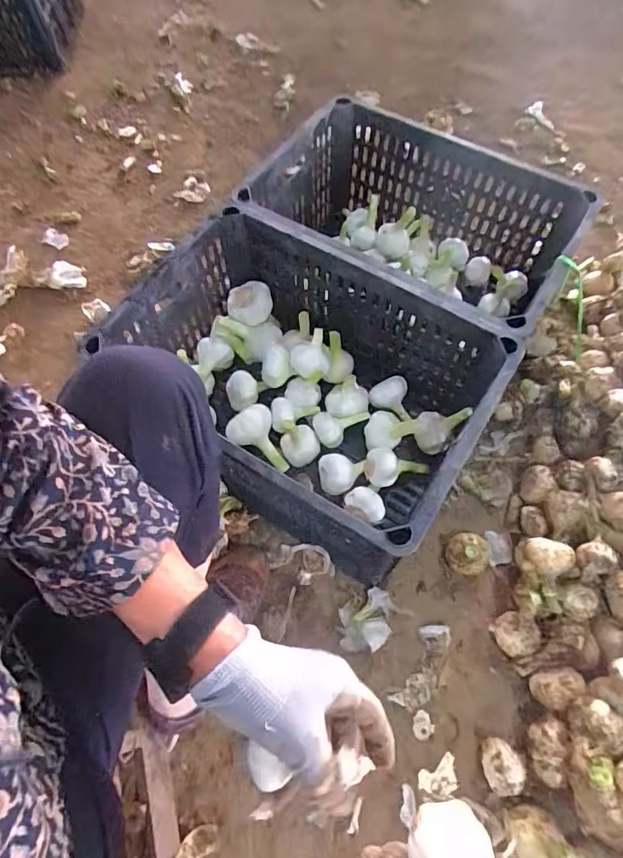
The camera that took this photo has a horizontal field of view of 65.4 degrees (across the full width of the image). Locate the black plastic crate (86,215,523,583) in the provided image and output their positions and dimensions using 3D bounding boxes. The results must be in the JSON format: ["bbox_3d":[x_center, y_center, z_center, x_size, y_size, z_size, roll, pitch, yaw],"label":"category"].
[{"bbox_3d":[-0.004,-0.054,0.644,0.421,0.210,0.303,33,69,14],"label":"black plastic crate"}]

